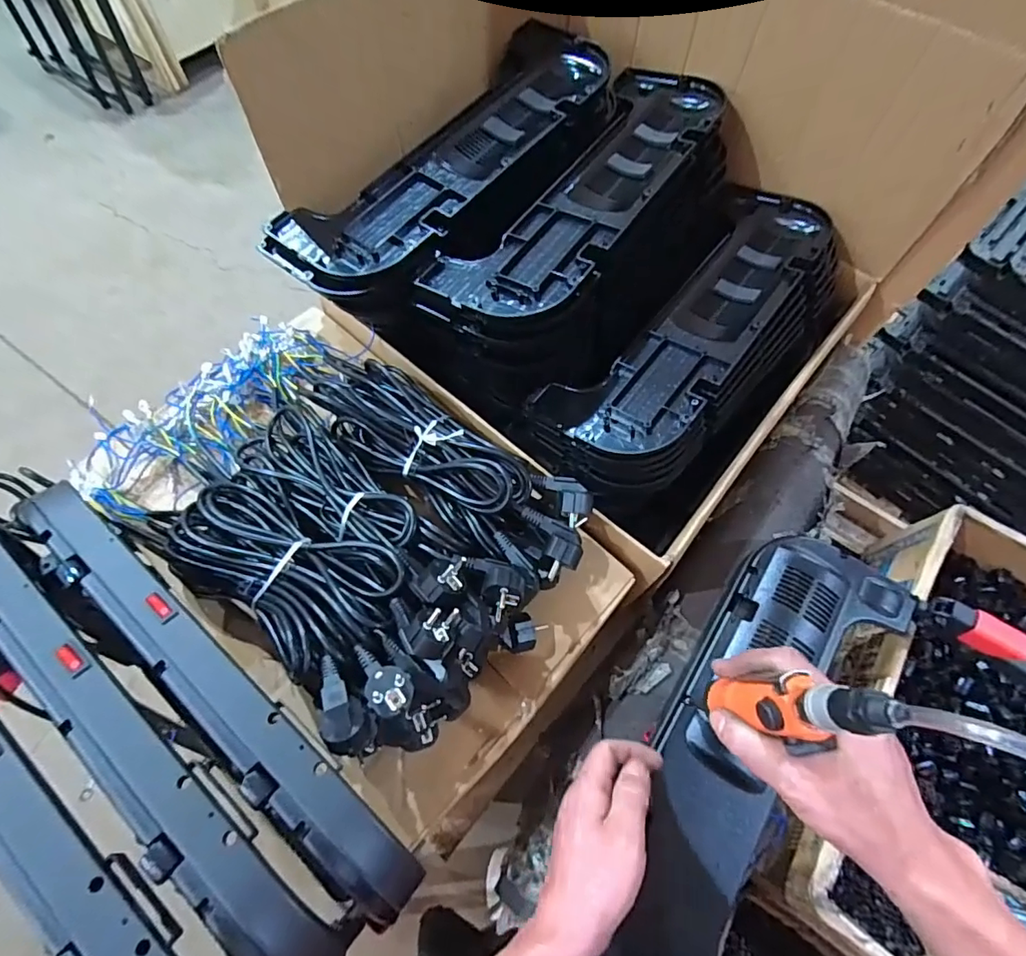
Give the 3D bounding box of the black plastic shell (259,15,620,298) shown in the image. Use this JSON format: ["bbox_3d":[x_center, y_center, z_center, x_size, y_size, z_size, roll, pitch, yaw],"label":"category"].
[{"bbox_3d":[-0.074,-0.403,0.637,0.179,0.059,0.505,36,69,15],"label":"black plastic shell"}]

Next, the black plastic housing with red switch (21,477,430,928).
[{"bbox_3d":[-0.241,0.160,0.418,0.438,0.070,0.059,39,69,15],"label":"black plastic housing with red switch"}]

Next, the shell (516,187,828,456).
[{"bbox_3d":[0.233,-0.203,0.651,0.163,0.061,0.490,37,69,15],"label":"shell"}]

